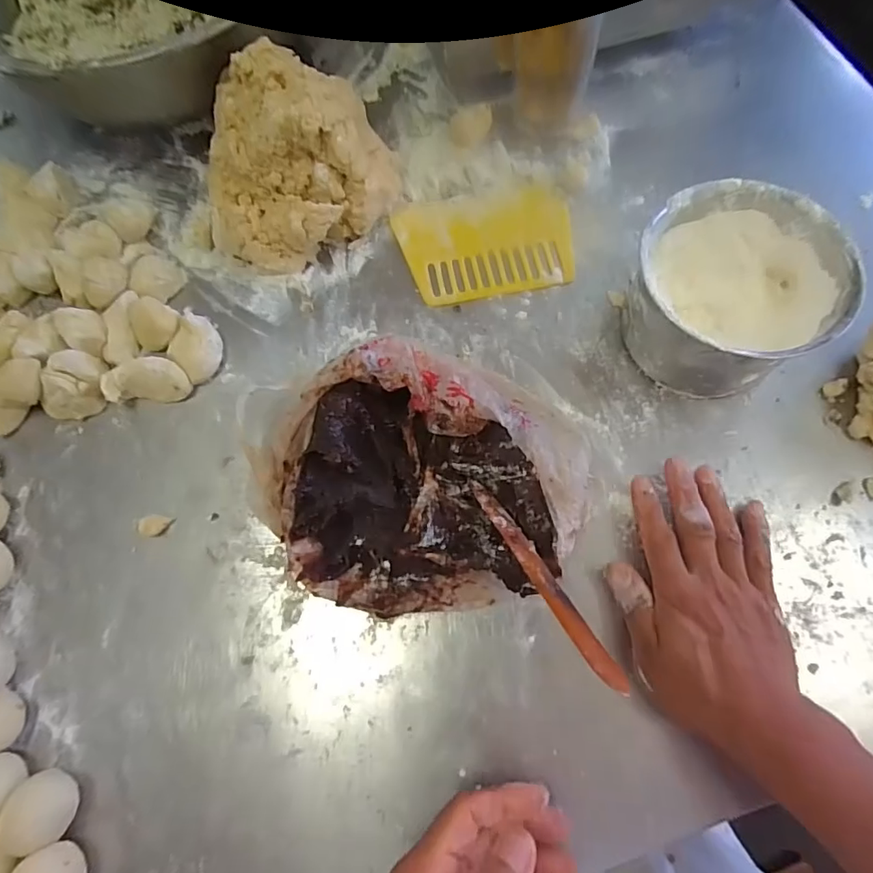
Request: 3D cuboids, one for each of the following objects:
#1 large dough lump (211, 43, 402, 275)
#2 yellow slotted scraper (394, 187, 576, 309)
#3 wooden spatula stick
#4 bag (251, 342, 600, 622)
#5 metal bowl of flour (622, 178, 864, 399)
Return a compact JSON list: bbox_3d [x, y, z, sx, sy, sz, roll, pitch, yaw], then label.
[{"bbox_3d":[-0.136,-0.258,0.476,0.176,0.109,0.153,-28,71,-8],"label":"large dough lump"},{"bbox_3d":[0.049,-0.187,0.499,0.164,0.005,0.114,-10,70,-1],"label":"yellow slotted scraper"},{"bbox_3d":[0.065,0.085,0.331,0.017,0.017,0.178,-25,35,-7],"label":"wooden spatula stick"},{"bbox_3d":[-0.009,0.035,0.388,0.226,0.075,0.196,21,72,9],"label":"bag"},{"bbox_3d":[0.230,-0.110,0.416,0.146,0.091,0.151,-1,70,2],"label":"metal bowl of flour"}]

